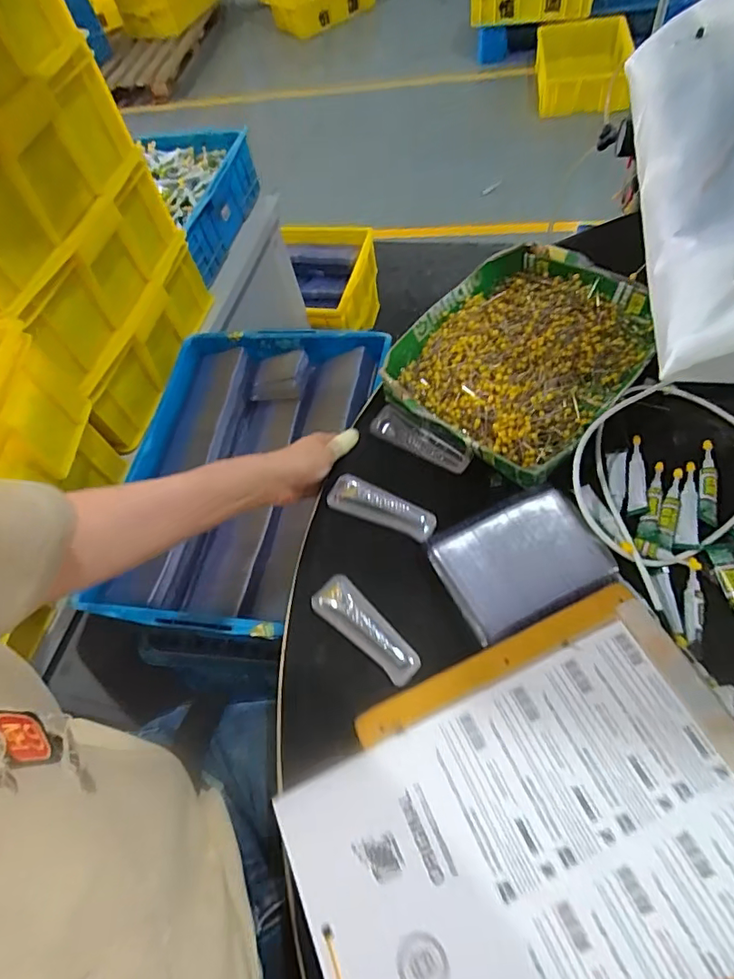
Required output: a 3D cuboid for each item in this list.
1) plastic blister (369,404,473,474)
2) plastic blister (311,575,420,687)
[{"bbox_3d":[0.052,-0.050,0.523,0.109,0.014,0.037,31,69,25],"label":"plastic blister"},{"bbox_3d":[0.001,0.112,0.434,0.105,0.020,0.036,36,71,26],"label":"plastic blister"}]

